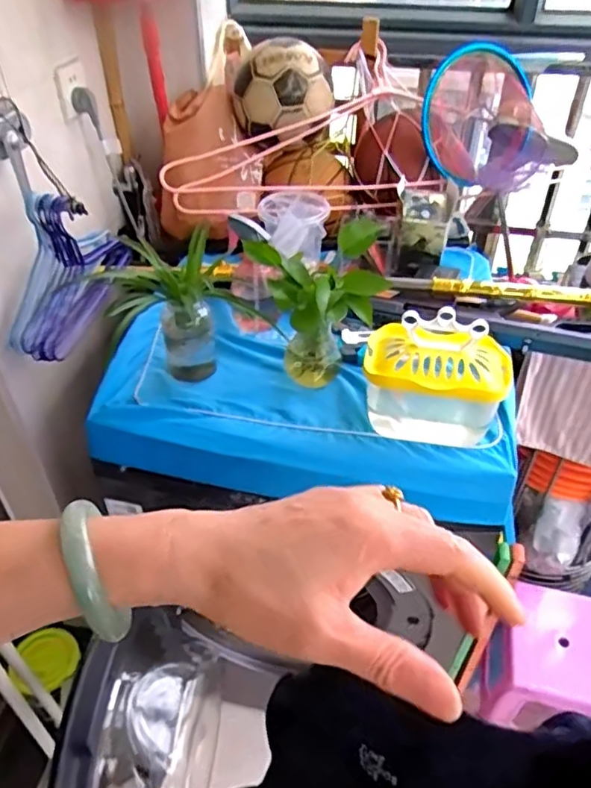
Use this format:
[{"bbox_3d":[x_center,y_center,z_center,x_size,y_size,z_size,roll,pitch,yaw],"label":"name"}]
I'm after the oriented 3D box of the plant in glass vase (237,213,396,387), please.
[{"bbox_3d":[0.040,-0.119,0.851,0.141,0.225,0.145,-24,47,-25],"label":"plant in glass vase"}]

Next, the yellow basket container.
[{"bbox_3d":[0.183,-0.026,0.785,0.177,0.159,0.114,10,42,12],"label":"yellow basket container"}]

